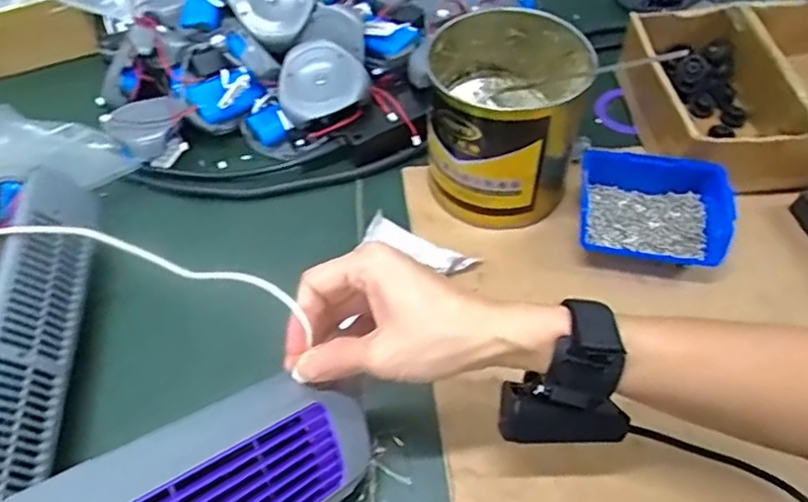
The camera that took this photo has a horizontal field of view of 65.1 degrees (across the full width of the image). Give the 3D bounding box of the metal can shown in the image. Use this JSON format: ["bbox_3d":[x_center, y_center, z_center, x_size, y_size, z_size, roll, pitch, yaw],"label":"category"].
[{"bbox_3d":[0.081,-0.108,0.510,0.124,0.112,0.130,0,56,0],"label":"metal can"}]

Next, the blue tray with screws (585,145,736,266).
[{"bbox_3d":[0.197,-0.033,0.506,0.108,0.049,0.083,12,56,8],"label":"blue tray with screws"}]

